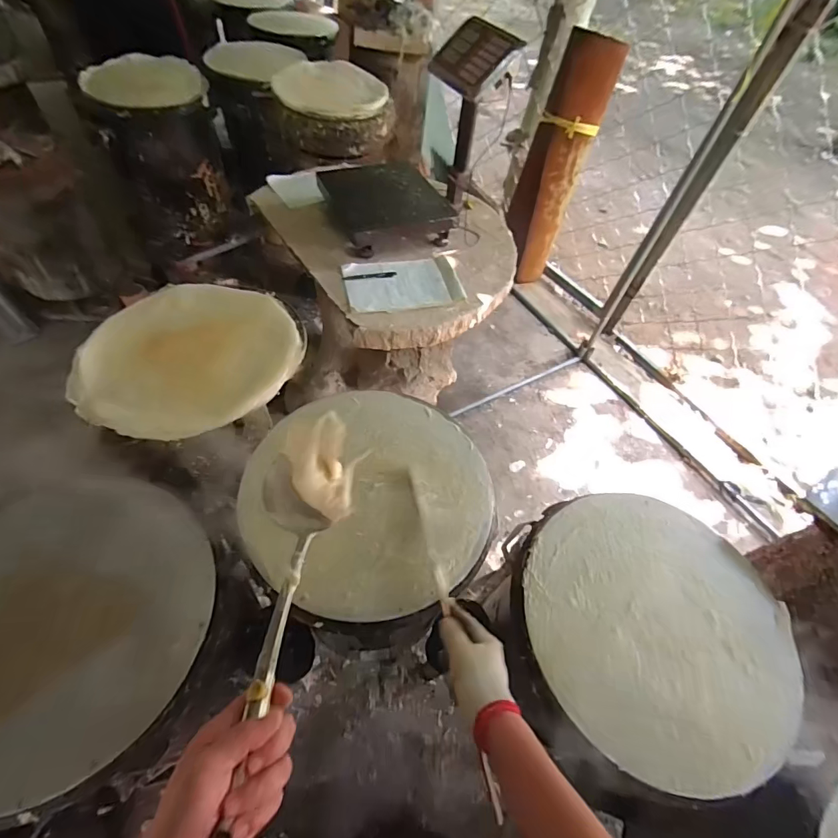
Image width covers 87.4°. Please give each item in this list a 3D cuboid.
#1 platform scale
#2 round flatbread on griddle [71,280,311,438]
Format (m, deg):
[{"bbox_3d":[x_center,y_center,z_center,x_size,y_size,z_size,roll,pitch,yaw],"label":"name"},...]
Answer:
[{"bbox_3d":[-0.020,-0.731,1.158,0.432,0.424,0.363,-16,58,-17],"label":"platform scale"},{"bbox_3d":[-0.431,-0.130,0.836,0.379,0.041,0.383,2,55,-3],"label":"round flatbread on griddle"}]

